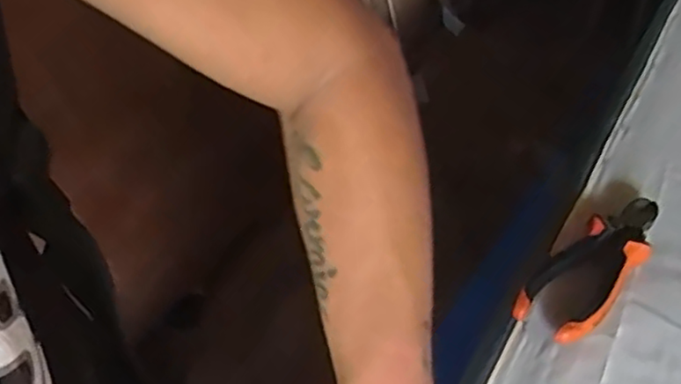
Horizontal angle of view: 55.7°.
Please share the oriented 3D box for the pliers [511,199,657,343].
[{"bbox_3d":[0.203,0.055,0.513,0.060,0.025,0.176,31,53,33],"label":"pliers"}]

